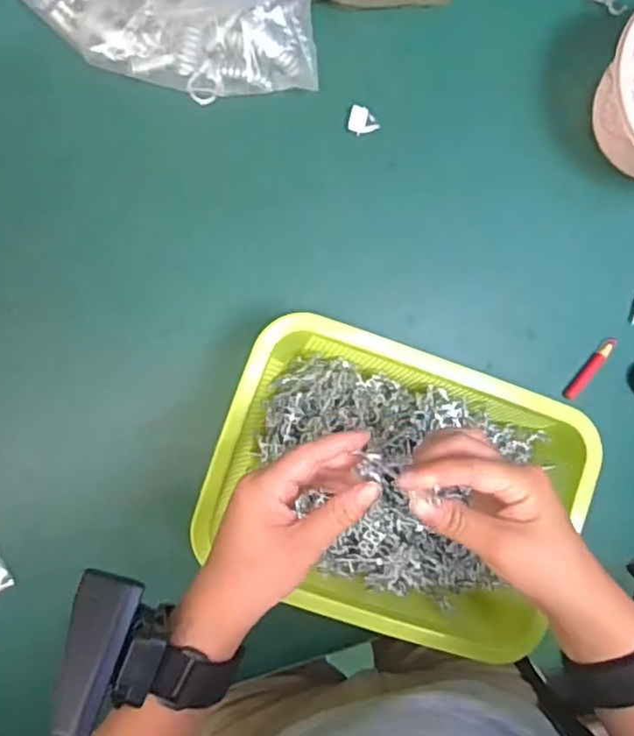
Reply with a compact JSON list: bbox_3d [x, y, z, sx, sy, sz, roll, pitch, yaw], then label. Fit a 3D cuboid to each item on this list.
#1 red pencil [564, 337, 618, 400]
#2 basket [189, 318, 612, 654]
[{"bbox_3d":[0.232,0.001,0.538,0.012,0.005,0.064,40,88,-6],"label":"red pencil"},{"bbox_3d":[0.057,0.088,0.474,0.264,0.063,0.200,19,90,-7],"label":"basket"}]

